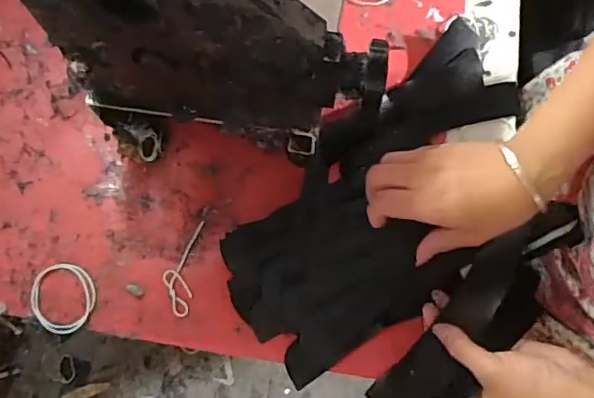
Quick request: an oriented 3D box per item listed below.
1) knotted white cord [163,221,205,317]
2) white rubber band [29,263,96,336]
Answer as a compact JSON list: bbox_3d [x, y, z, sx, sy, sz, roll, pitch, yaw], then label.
[{"bbox_3d":[-0.099,0.057,0.487,0.025,0.007,0.082,8,74,3],"label":"knotted white cord"},{"bbox_3d":[-0.200,0.084,0.484,0.057,0.007,0.057,0,74,1],"label":"white rubber band"}]

